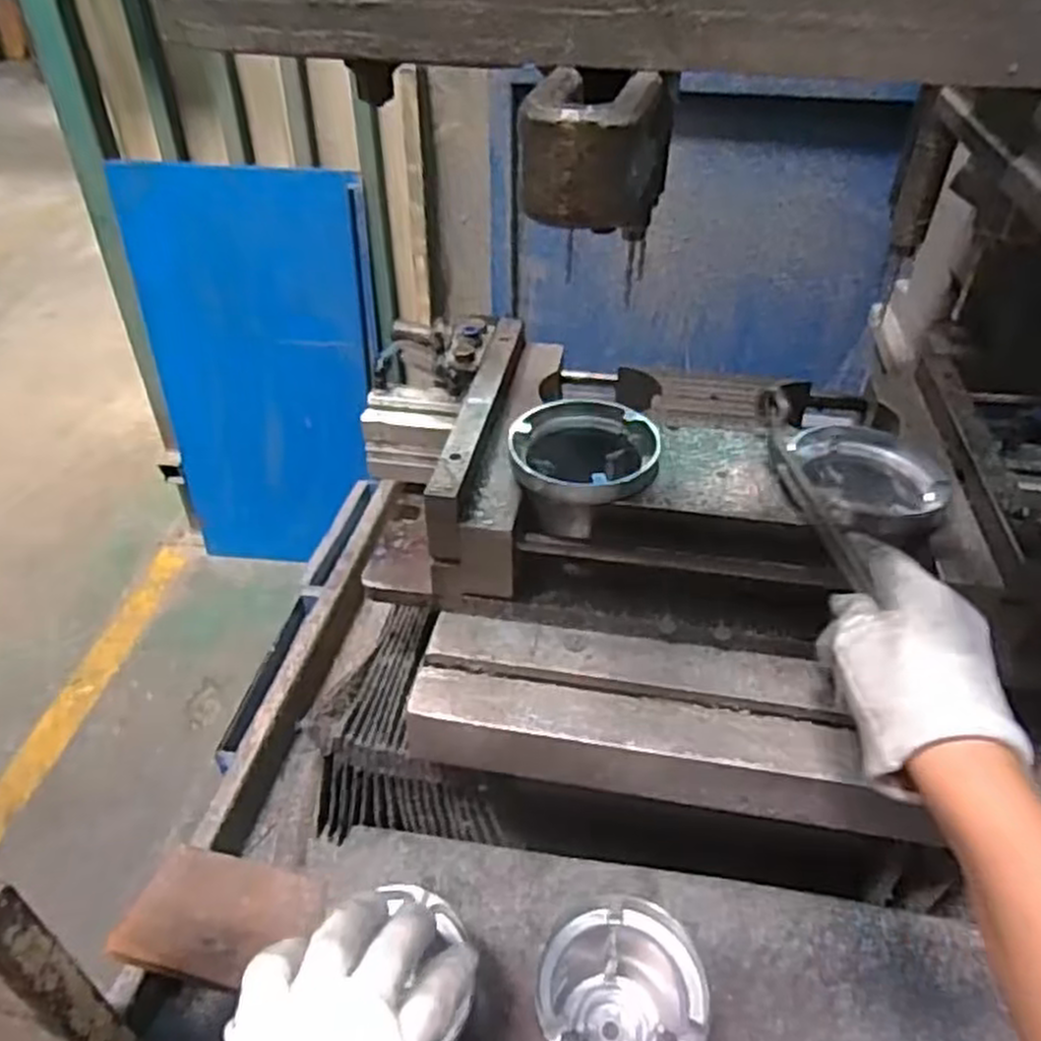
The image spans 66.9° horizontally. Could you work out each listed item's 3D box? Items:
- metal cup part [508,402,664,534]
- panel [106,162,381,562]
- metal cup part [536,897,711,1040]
[{"bbox_3d":[0.041,-0.035,0.514,0.091,0.053,0.091,7,40,7],"label":"metal cup part"},{"bbox_3d":[-0.495,-0.267,1.564,0.429,0.801,0.037,2,32,1],"label":"panel"},{"bbox_3d":[0.055,0.278,0.448,0.089,0.077,0.088,1,40,-1],"label":"metal cup part"}]

